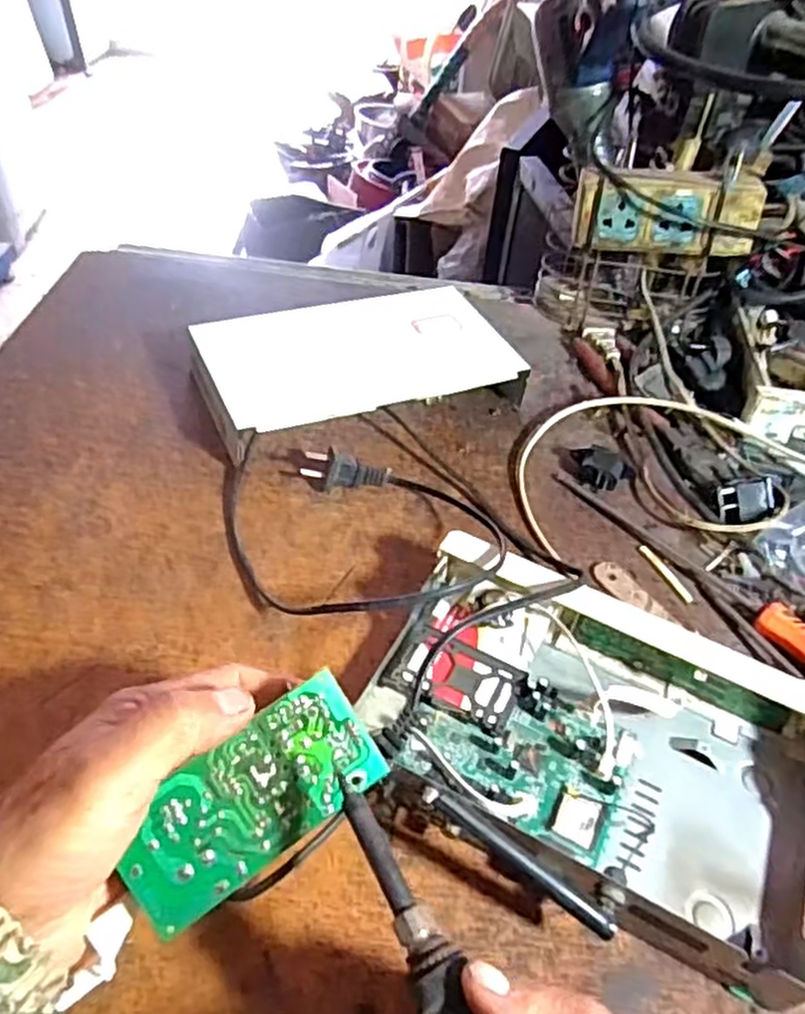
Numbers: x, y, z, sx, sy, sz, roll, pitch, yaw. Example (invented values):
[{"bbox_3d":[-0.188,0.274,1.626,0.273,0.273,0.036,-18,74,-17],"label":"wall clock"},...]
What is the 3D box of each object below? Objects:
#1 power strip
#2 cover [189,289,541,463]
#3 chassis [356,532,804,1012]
[{"bbox_3d":[0.201,-0.226,0.570,0.133,0.056,0.029,7,44,3],"label":"power strip"},{"bbox_3d":[-0.034,-0.107,0.548,0.224,0.034,0.130,-16,48,-20],"label":"cover"},{"bbox_3d":[0.094,0.113,0.366,0.223,0.043,0.164,17,46,13],"label":"chassis"}]

